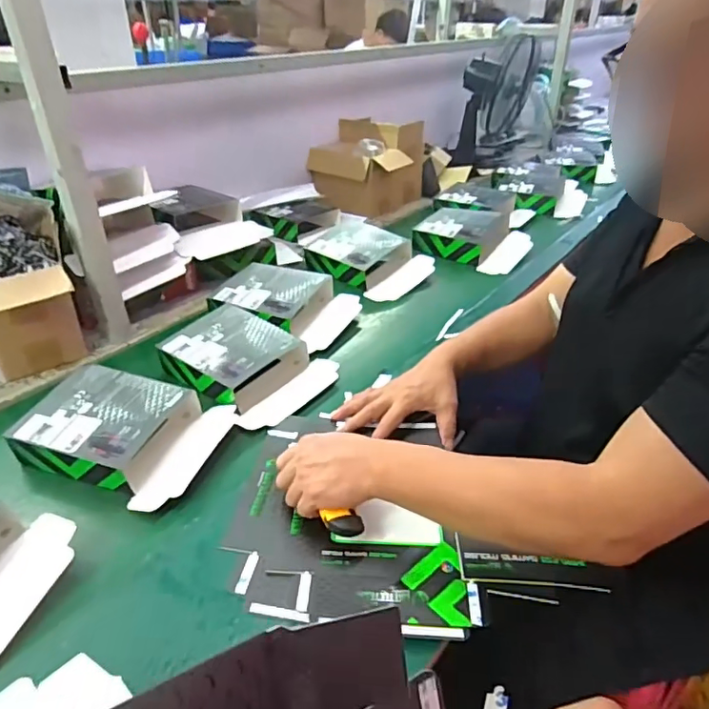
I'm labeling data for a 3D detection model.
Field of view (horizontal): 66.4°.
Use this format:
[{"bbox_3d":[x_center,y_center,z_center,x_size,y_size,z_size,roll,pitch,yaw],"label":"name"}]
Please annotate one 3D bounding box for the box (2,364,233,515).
[{"bbox_3d":[-0.308,0.103,0.721,0.250,0.061,0.198,10,35,15],"label":"box"}]

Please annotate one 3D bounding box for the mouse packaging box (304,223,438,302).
[{"bbox_3d":[0.032,-0.215,1.210,0.260,0.070,0.193,24,41,32],"label":"mouse packaging box"}]

